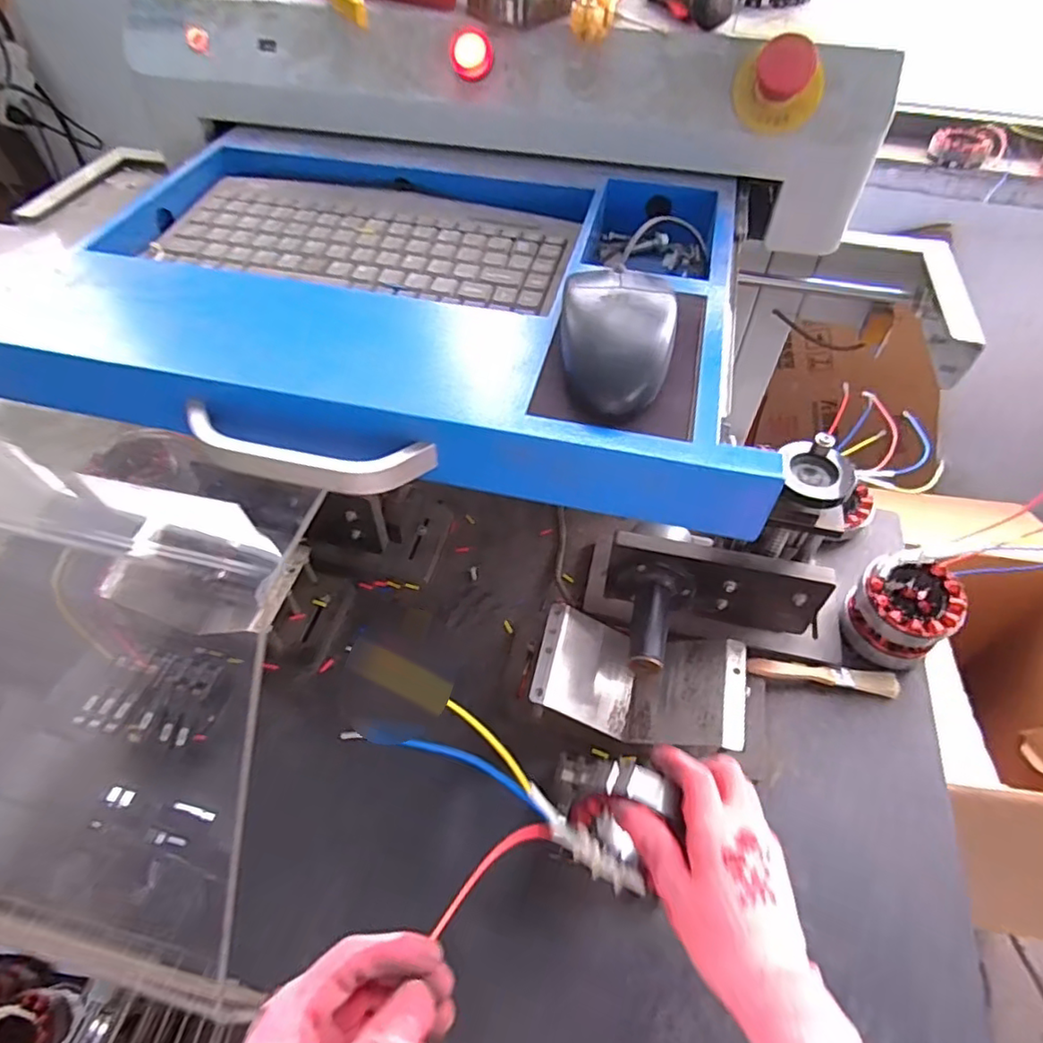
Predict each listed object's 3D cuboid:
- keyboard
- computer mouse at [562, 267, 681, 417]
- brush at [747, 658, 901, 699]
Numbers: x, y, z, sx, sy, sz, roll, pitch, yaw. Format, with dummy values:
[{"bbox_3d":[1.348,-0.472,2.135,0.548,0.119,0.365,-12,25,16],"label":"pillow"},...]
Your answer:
[{"bbox_3d":[-0.106,-0.206,0.442,0.279,0.014,0.126,12,53,9],"label":"keyboard"},{"bbox_3d":[0.049,-0.096,0.315,0.055,0.034,0.085,8,52,6],"label":"computer mouse"},{"bbox_3d":[0.294,0.150,0.603,0.144,0.012,0.023,7,52,6],"label":"brush"}]

